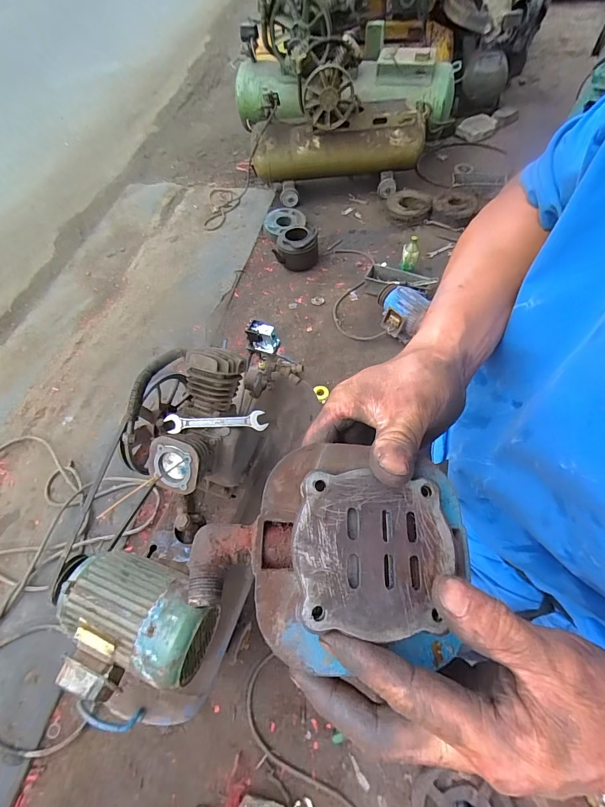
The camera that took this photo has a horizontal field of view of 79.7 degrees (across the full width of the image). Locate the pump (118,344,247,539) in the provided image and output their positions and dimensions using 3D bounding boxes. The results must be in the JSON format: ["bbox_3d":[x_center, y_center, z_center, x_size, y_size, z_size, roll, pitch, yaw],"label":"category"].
[{"bbox_3d":[-0.269,0.086,0.847,0.258,0.302,0.360,1,59,4],"label":"pump"}]

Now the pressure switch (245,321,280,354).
[{"bbox_3d":[-0.114,-0.191,1.040,0.091,0.088,0.051,7,60,8],"label":"pressure switch"}]

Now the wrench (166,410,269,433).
[{"bbox_3d":[-0.190,0.041,0.808,0.219,0.014,0.043,-1,88,-10],"label":"wrench"}]

